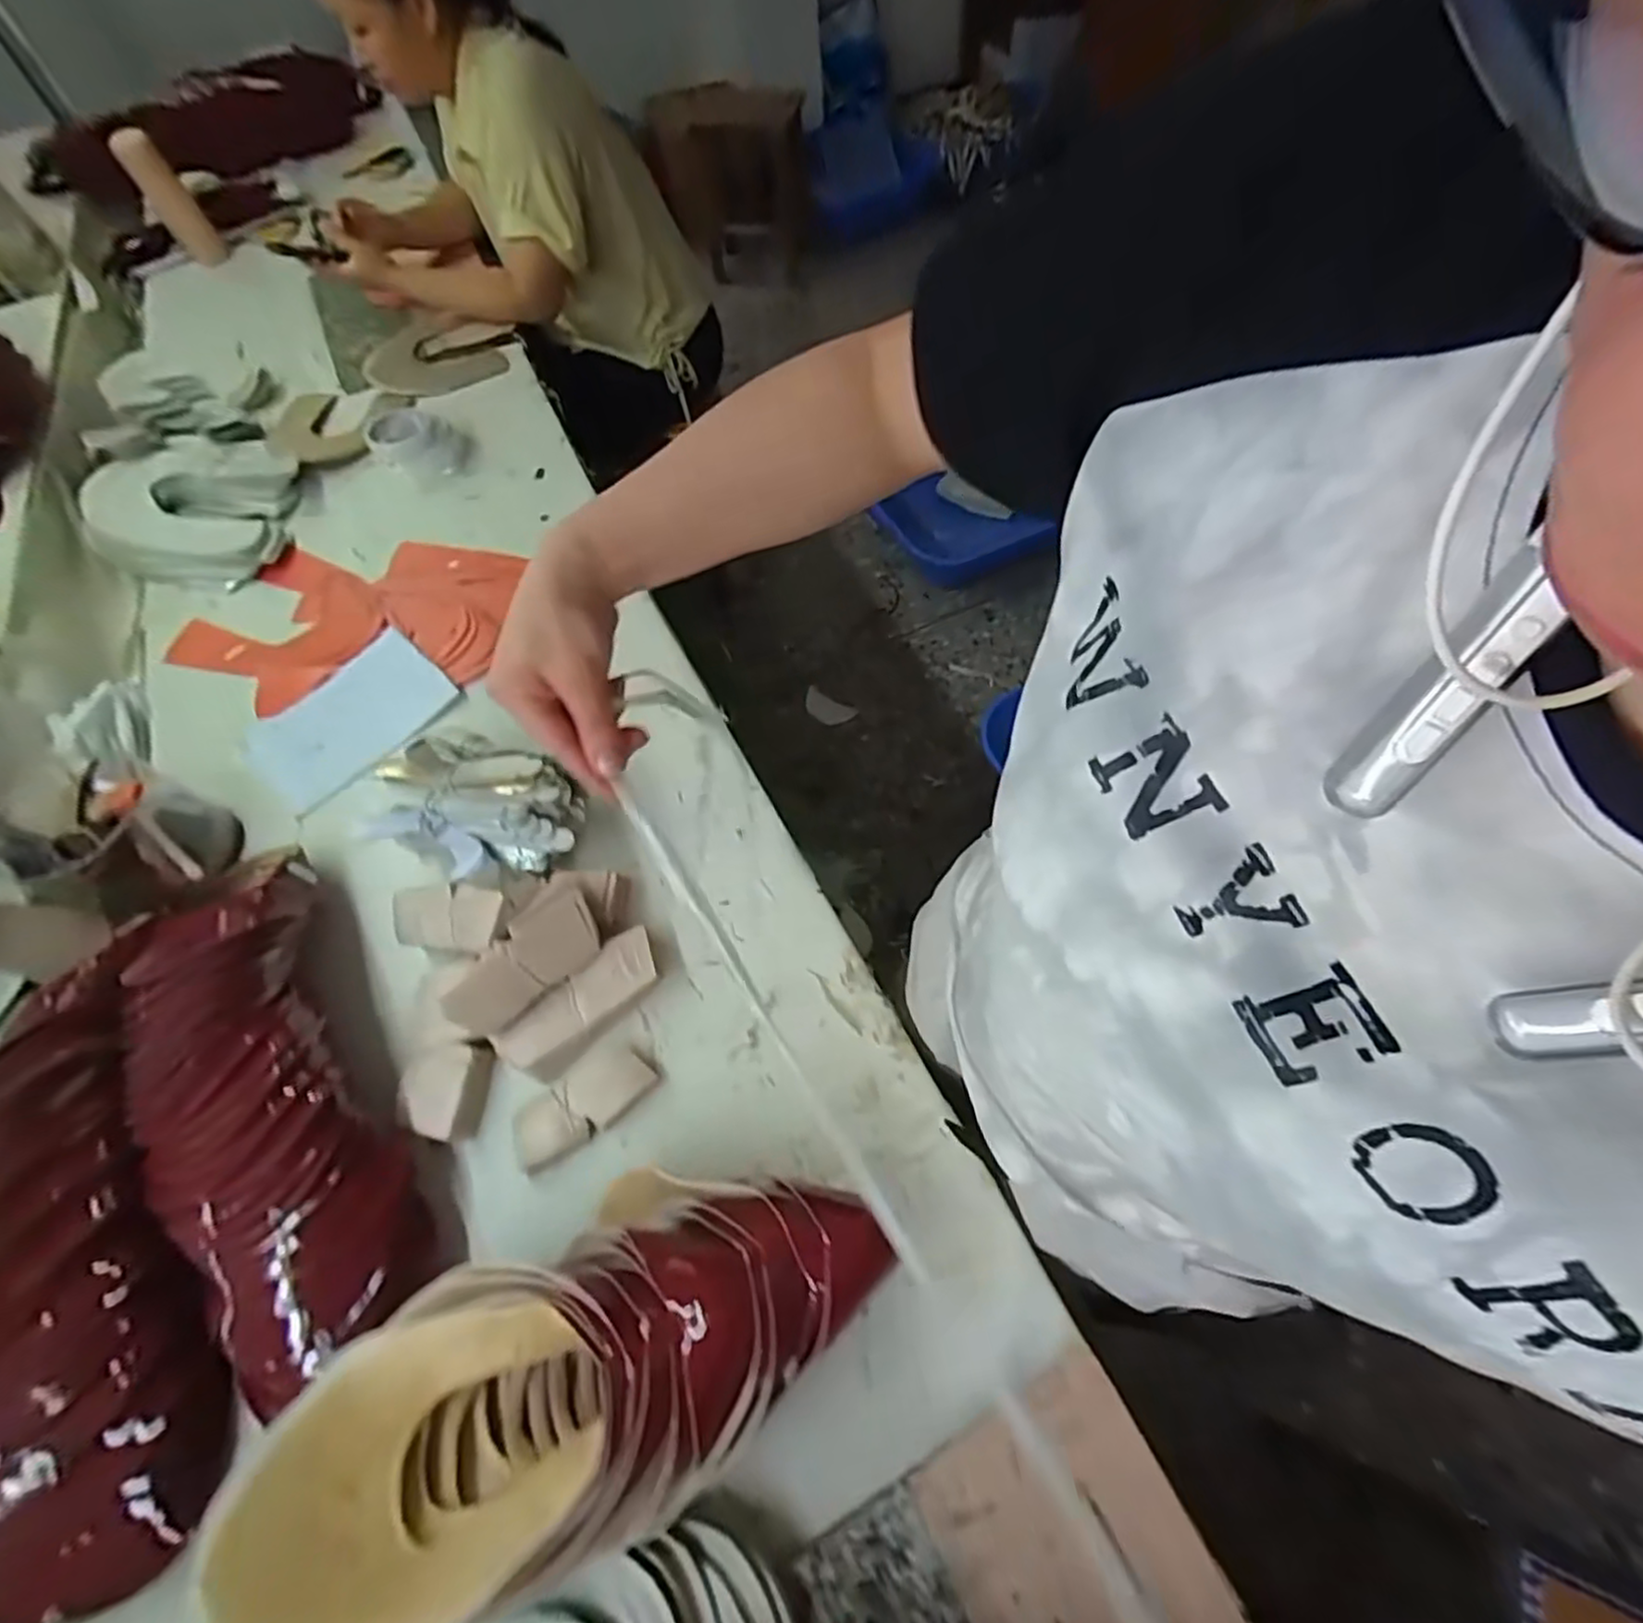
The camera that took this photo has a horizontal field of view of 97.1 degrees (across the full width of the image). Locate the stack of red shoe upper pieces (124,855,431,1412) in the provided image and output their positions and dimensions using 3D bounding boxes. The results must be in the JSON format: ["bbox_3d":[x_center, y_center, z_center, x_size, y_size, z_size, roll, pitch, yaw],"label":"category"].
[{"bbox_3d":[-0.457,0.214,0.582,0.138,0.097,0.462,-30,65,-12],"label":"stack of red shoe upper pieces"}]

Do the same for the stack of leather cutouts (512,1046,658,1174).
[{"bbox_3d":[-0.202,0.247,0.616,0.119,0.020,0.058,-28,64,-11],"label":"stack of leather cutouts"}]

